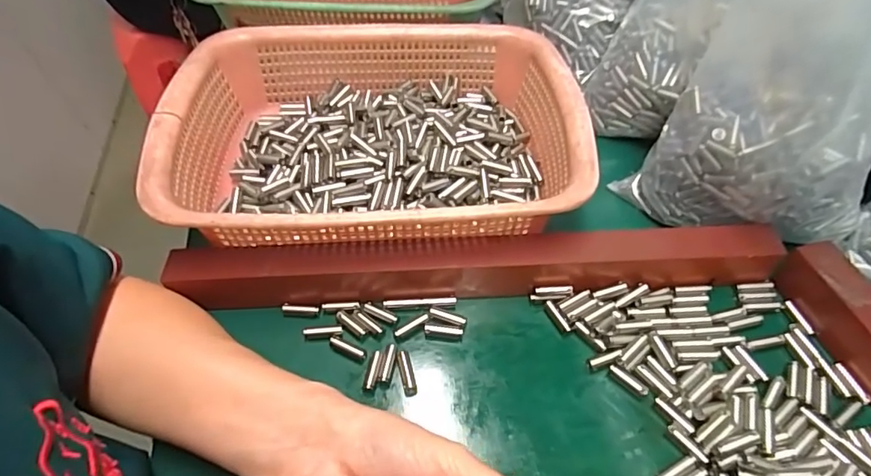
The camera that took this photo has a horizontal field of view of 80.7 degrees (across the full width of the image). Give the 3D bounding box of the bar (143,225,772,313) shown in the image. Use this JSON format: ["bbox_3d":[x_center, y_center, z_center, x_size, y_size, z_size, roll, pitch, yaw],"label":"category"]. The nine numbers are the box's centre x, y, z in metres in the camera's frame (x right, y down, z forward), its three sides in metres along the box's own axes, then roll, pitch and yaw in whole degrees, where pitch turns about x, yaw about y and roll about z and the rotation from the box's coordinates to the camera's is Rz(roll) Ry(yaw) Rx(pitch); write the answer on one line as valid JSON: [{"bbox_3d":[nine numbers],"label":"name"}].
[{"bbox_3d":[0.029,0.016,0.340,0.387,0.042,0.028,-4,52,1],"label":"bar"}]

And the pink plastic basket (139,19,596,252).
[{"bbox_3d":[-0.042,-0.079,0.391,0.292,0.082,0.222,-7,52,-1],"label":"pink plastic basket"}]

